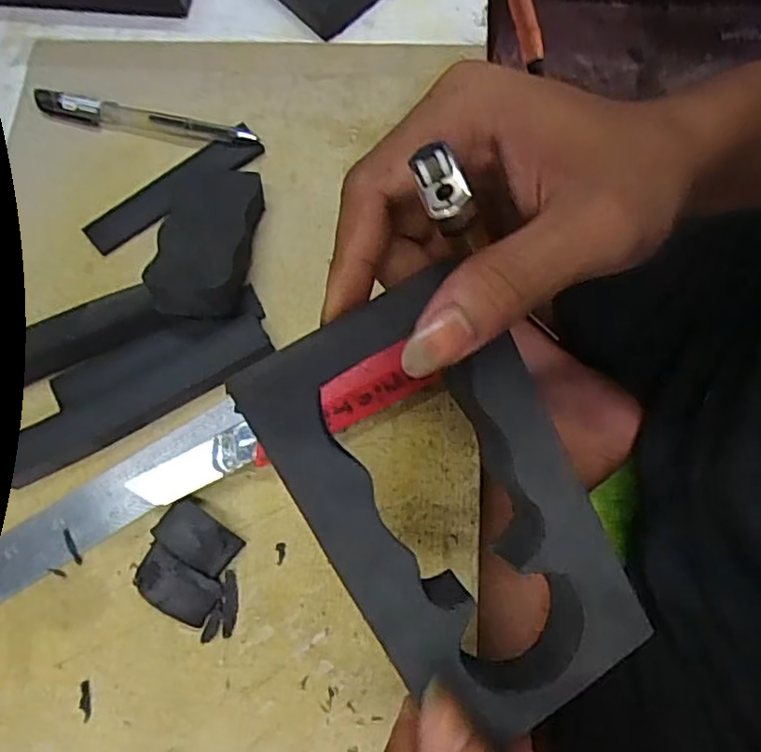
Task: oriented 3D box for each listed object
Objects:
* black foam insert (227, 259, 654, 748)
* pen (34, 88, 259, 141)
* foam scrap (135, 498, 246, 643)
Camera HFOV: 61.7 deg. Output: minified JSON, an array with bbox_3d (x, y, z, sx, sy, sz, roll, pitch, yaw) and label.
[{"bbox_3d":[0.024,0.043,0.198,0.079,0.013,0.143,-31,103,-10],"label":"black foam insert"},{"bbox_3d":[-0.138,-0.149,0.368,0.137,0.013,0.014,14,75,7],"label":"pen"},{"bbox_3d":[-0.084,0.089,0.292,0.054,0.021,0.043,37,79,12],"label":"foam scrap"}]

